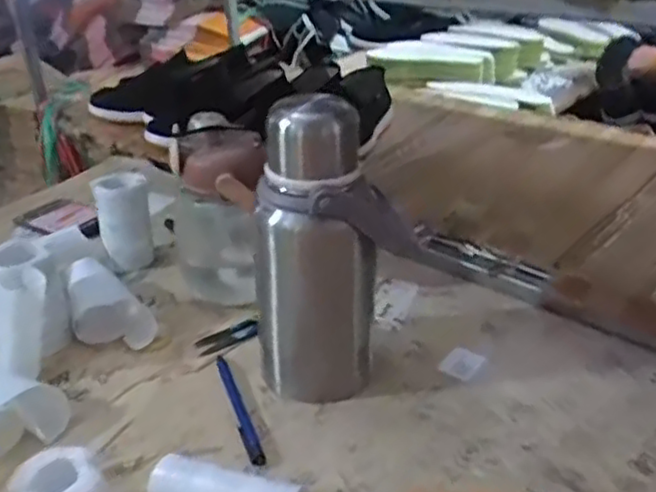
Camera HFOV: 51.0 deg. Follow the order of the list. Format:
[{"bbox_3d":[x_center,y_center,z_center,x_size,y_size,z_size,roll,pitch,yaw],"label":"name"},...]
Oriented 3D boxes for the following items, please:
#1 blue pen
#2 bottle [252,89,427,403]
[{"bbox_3d":[-0.071,0.129,0.554,0.015,0.010,0.127,-9,31,-17],"label":"blue pen"},{"bbox_3d":[0.010,0.003,0.551,0.083,0.234,0.125,21,34,28],"label":"bottle"}]

